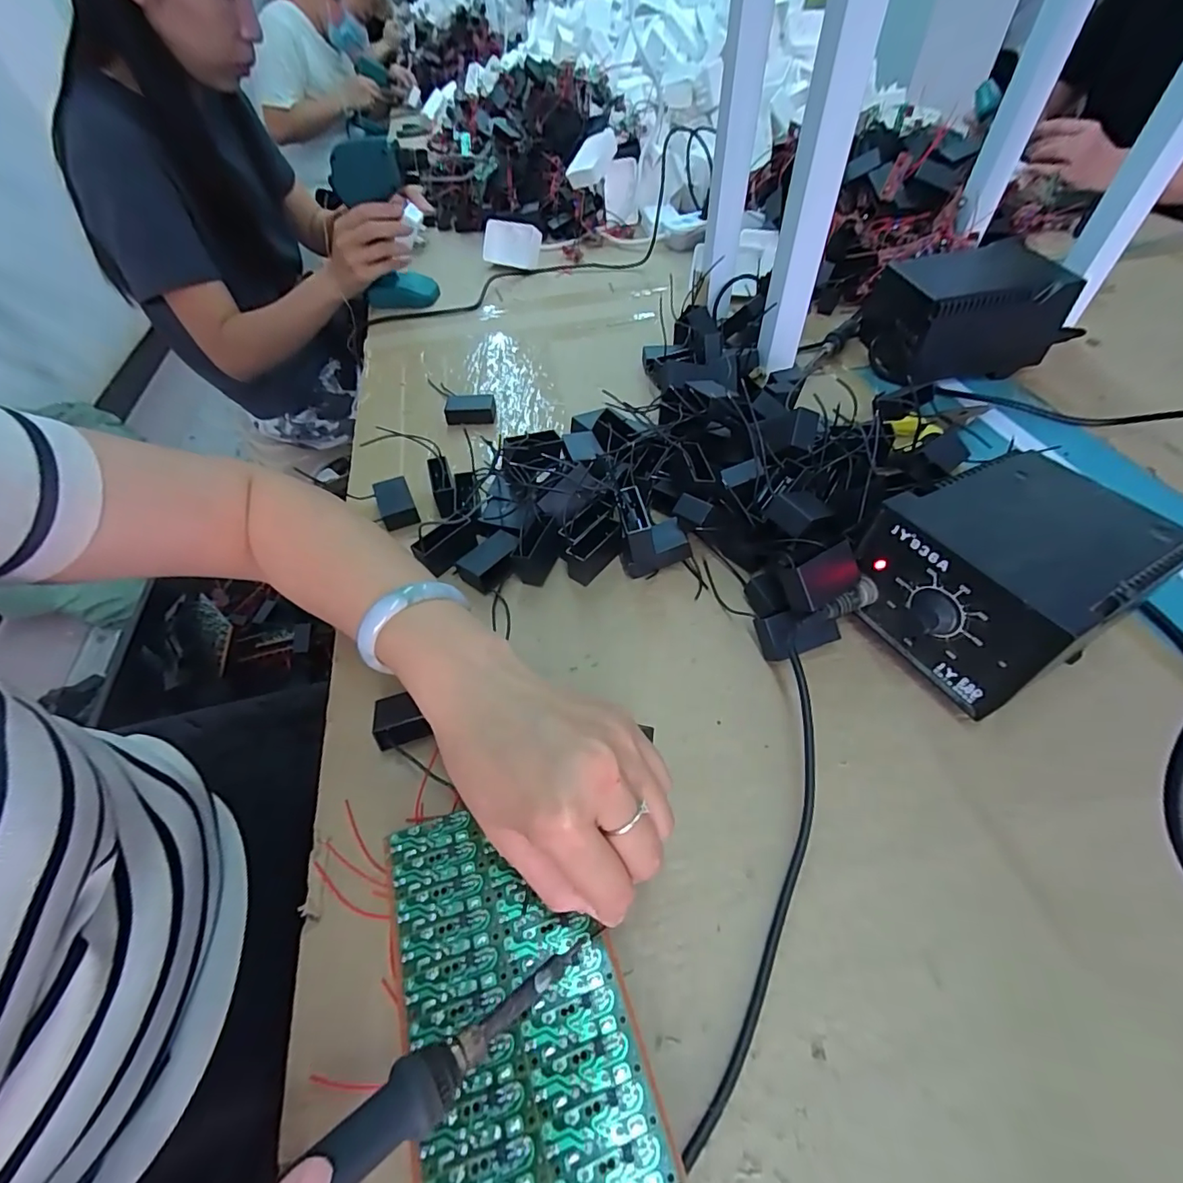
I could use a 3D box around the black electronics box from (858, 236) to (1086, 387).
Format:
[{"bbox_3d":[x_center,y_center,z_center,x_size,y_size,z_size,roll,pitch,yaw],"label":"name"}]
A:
[{"bbox_3d":[0.397,-0.295,0.537,0.175,0.088,0.115,-5,51,0],"label":"black electronics box"}]

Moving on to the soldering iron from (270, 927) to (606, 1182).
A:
[{"bbox_3d":[-0.080,0.187,0.167,0.212,0.026,0.020,-14,46,-43],"label":"soldering iron"}]

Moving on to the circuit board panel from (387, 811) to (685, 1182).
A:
[{"bbox_3d":[-0.036,0.175,0.228,0.092,0.007,0.154,-17,52,-10],"label":"circuit board panel"}]

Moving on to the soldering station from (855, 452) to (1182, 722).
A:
[{"bbox_3d":[0.253,-0.009,0.316,0.145,0.094,0.115,-22,53,-14],"label":"soldering station"}]

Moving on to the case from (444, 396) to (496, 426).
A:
[{"bbox_3d":[-0.124,-0.186,0.524,0.050,0.017,0.032,-7,51,-2],"label":"case"}]

